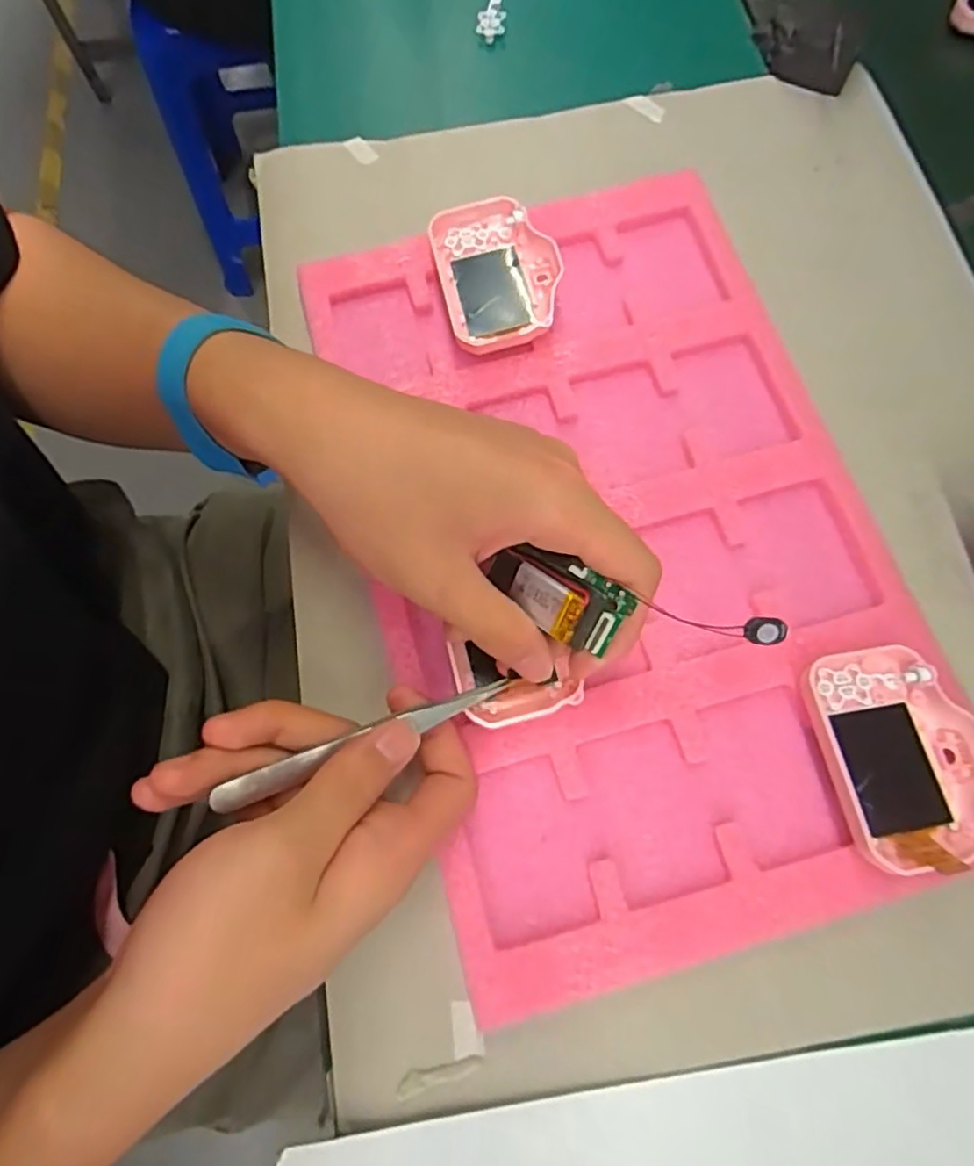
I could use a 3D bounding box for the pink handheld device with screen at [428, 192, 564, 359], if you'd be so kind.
[{"bbox_3d":[0.006,-0.160,0.344,0.059,0.022,0.082,-14,72,-2],"label":"pink handheld device with screen"}]

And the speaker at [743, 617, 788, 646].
[{"bbox_3d":[0.100,0.017,0.236,0.015,0.005,0.009,3,72,2],"label":"speaker"}]

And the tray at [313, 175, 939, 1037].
[{"bbox_3d":[0.054,-0.023,0.308,0.220,0.016,0.355,-13,72,-2],"label":"tray"}]

